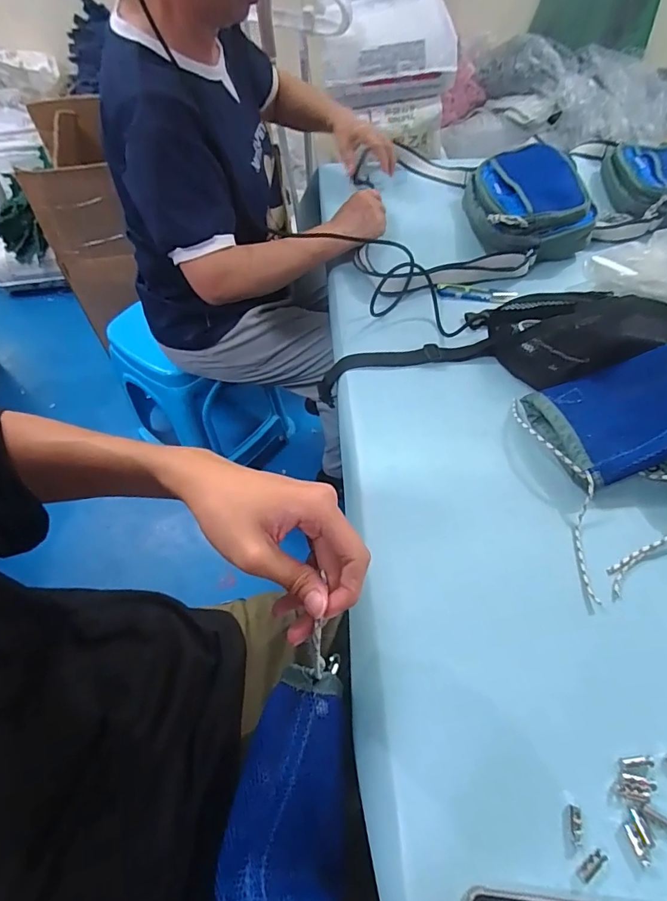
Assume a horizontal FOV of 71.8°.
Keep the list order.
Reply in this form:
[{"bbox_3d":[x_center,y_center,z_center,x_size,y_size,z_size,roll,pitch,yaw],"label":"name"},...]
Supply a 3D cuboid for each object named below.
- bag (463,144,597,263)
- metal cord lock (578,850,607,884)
[{"bbox_3d":[0.311,-0.399,0.750,0.157,0.089,0.201,-3,57,-2],"label":"bag"},{"bbox_3d":[0.191,0.306,0.340,0.025,0.004,0.010,-29,62,-18],"label":"metal cord lock"}]

